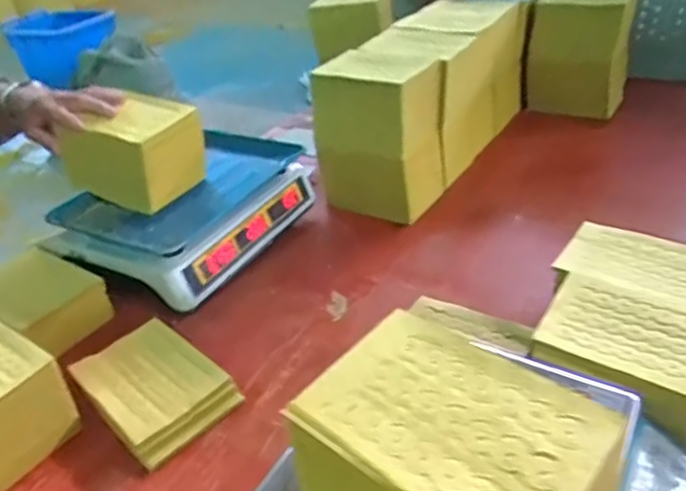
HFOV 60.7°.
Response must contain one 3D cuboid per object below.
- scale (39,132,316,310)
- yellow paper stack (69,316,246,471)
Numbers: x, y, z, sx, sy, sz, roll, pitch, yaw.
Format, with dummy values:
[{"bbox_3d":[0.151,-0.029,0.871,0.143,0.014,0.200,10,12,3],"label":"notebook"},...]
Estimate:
[{"bbox_3d":[-0.225,-0.048,0.889,0.239,0.106,0.328,15,39,27],"label":"scale"},{"bbox_3d":[-0.211,0.156,0.657,0.118,0.030,0.175,-32,42,-33],"label":"yellow paper stack"}]

